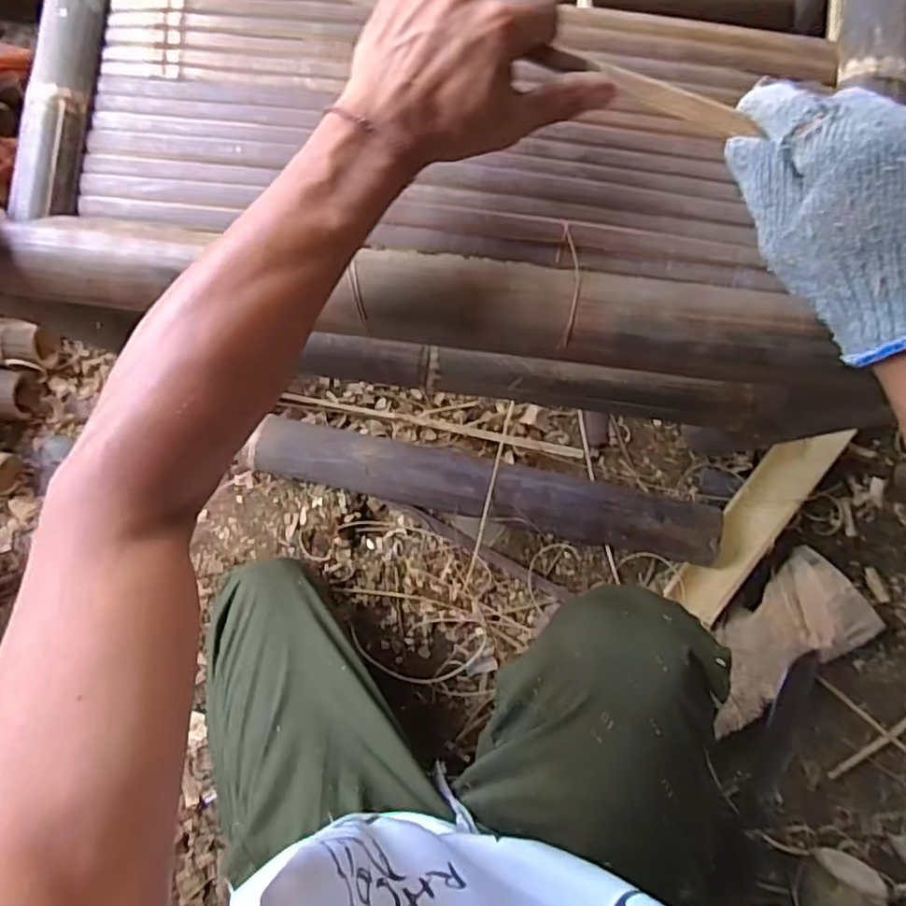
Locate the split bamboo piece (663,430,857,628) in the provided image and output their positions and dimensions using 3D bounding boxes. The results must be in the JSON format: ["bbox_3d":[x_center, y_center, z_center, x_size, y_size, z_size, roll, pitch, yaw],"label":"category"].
[{"bbox_3d":[0.350,0.075,0.730,0.058,0.034,0.261,38,90,4],"label":"split bamboo piece"}]

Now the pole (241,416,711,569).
[{"bbox_3d":[0.030,0.042,0.757,0.555,0.057,0.074,11,88,4],"label":"pole"}]

